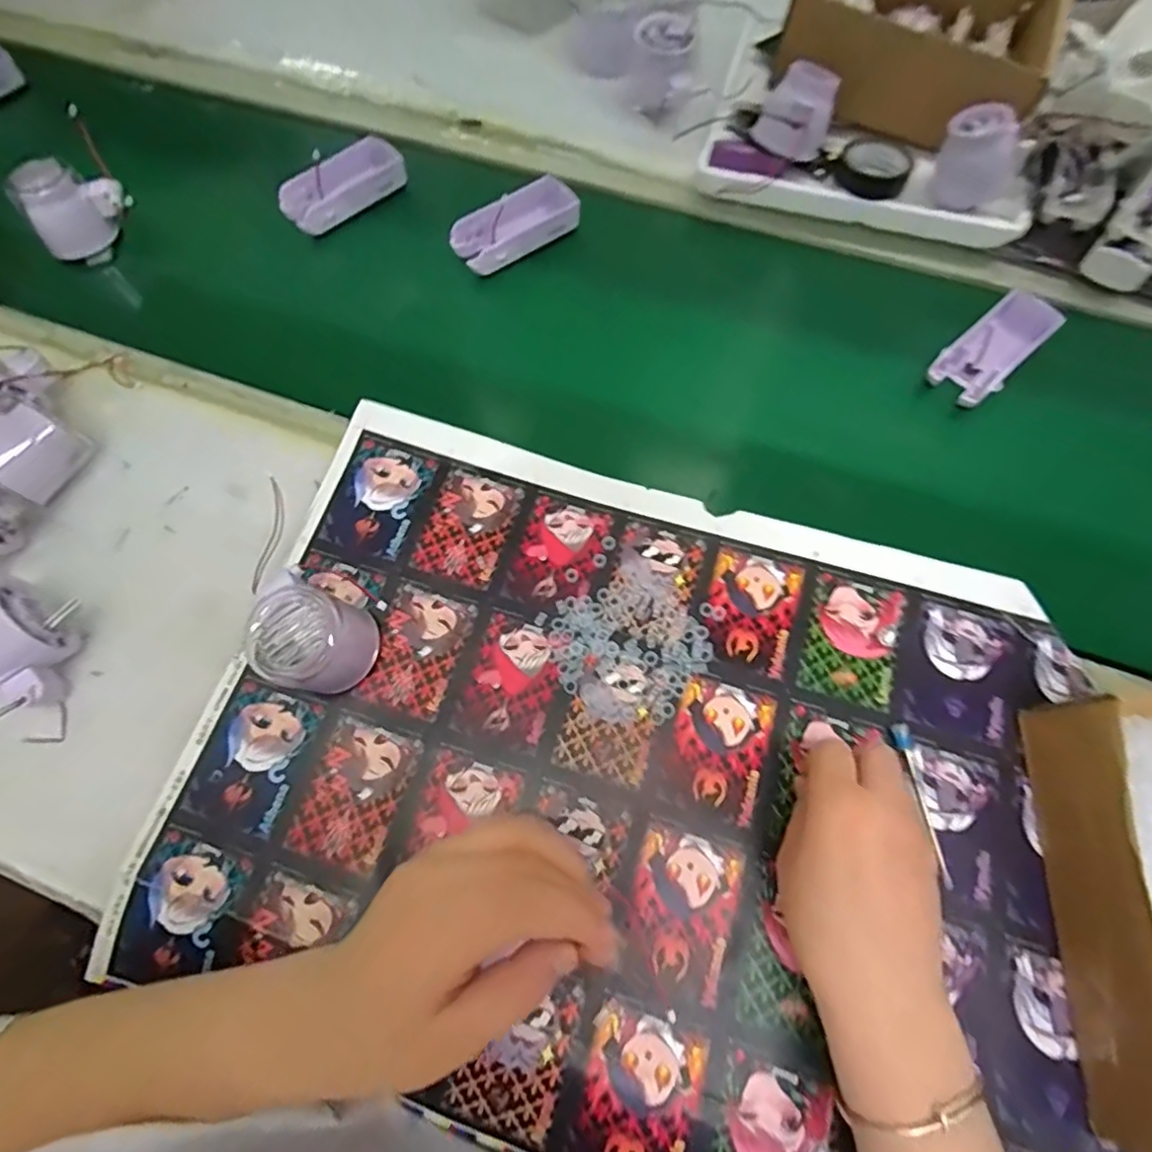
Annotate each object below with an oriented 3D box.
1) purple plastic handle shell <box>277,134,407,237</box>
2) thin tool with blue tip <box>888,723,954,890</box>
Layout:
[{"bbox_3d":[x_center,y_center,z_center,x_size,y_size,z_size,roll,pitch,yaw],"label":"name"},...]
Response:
[{"bbox_3d":[-0.215,-0.362,0.560,0.115,0.028,0.055,-41,74,-13],"label":"purple plastic handle shell"},{"bbox_3d":[0.203,0.131,0.352,0.012,0.010,0.089,-8,69,-2],"label":"thin tool with blue tip"}]

